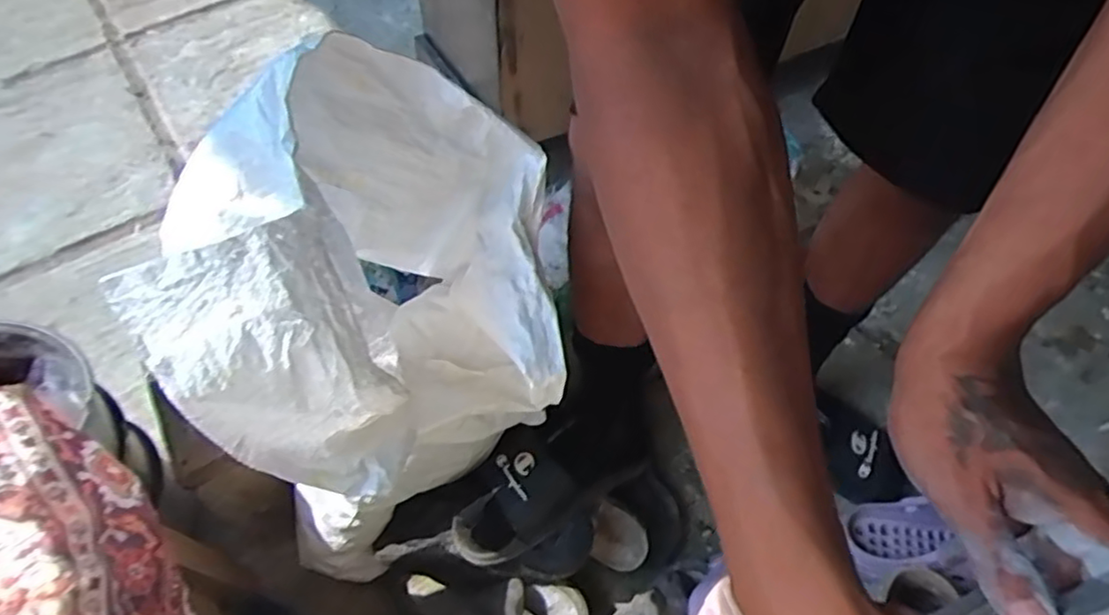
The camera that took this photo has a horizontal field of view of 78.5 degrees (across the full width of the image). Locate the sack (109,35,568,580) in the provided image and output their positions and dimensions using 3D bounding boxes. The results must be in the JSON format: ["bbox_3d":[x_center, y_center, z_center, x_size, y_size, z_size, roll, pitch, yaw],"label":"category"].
[{"bbox_3d":[-0.121,-0.007,0.482,0.260,0.250,0.208,-15,57,-14],"label":"sack"}]

